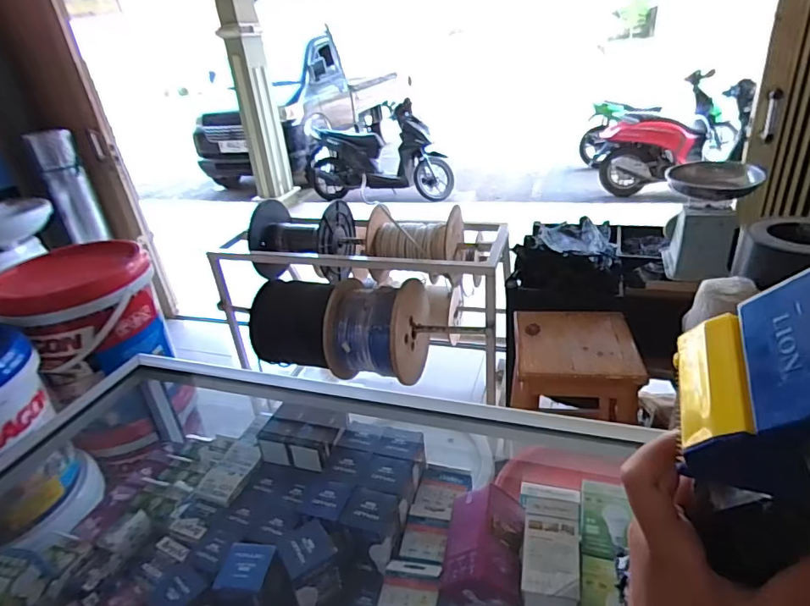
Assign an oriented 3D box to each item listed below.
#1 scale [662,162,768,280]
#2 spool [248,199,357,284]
[{"bbox_3d":[0.966,-0.246,1.588,0.239,0.365,0.271,10,32,27],"label":"scale"},{"bbox_3d":[-0.384,-0.236,1.880,0.349,0.266,0.302,4,30,18],"label":"spool"}]

